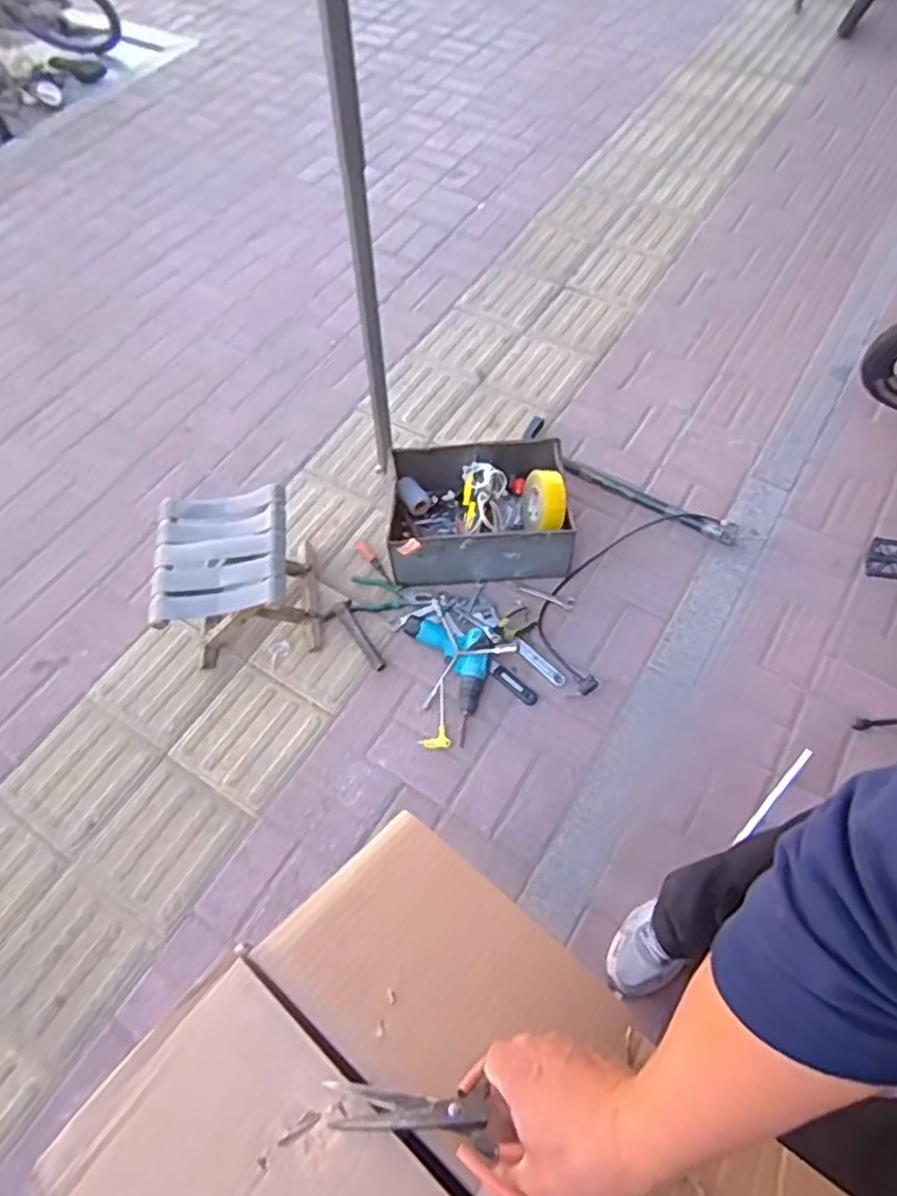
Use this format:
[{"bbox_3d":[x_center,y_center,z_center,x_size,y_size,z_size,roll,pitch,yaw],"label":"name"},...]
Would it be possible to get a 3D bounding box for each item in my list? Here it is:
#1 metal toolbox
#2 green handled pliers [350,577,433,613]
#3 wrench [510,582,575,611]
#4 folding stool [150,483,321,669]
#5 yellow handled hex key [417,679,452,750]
[{"bbox_3d":[0.066,-0.203,1.579,0.407,0.161,0.287,-2,62,-2],"label":"metal toolbox"},{"bbox_3d":[-0.131,-0.008,1.567,0.181,0.014,0.087,-1,60,3],"label":"green handled pliers"},{"bbox_3d":[0.217,-0.008,1.570,0.152,0.007,0.031,19,63,14],"label":"wrench"},{"bbox_3d":[-0.433,-0.035,1.426,0.277,0.279,0.263,-9,62,-6],"label":"folding stool"},{"bbox_3d":[-0.010,0.248,1.426,0.065,0.014,0.144,17,63,13],"label":"yellow handled hex key"}]

